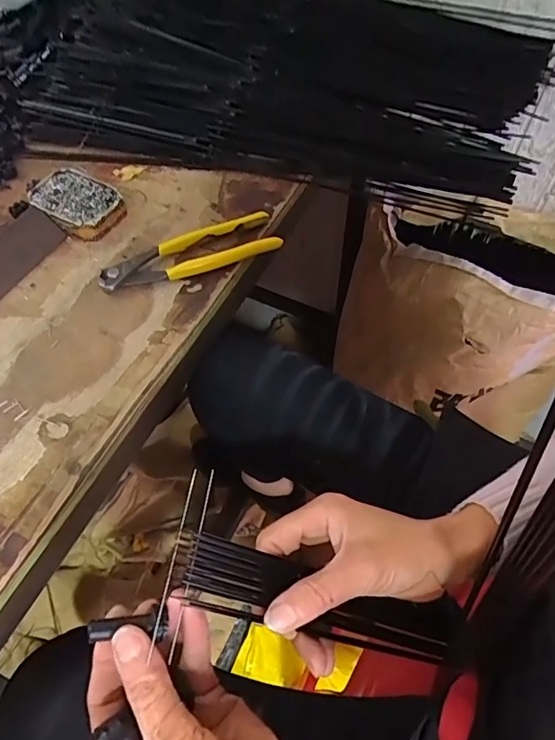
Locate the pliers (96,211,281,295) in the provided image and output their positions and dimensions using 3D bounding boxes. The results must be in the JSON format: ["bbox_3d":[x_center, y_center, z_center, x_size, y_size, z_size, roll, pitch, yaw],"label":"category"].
[{"bbox_3d":[-0.080,-0.105,0.451,0.164,0.023,0.041,-19,59,-11],"label":"pliers"}]

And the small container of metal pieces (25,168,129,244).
[{"bbox_3d":[-0.196,-0.163,0.480,0.089,0.021,0.060,27,62,16],"label":"small container of metal pieces"}]

